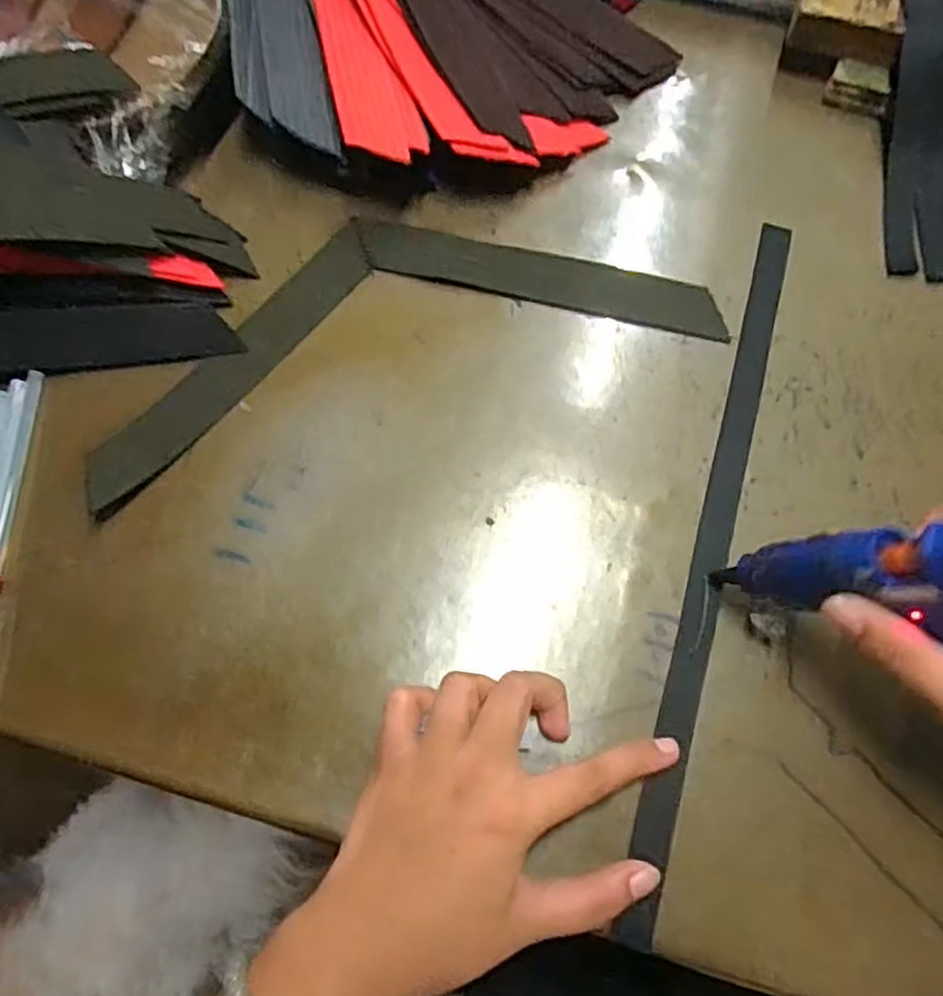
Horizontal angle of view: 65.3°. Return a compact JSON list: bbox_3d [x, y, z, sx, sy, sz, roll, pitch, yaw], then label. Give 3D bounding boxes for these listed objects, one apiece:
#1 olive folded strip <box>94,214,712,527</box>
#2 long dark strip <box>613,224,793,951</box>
[{"bbox_3d":[-0.038,-0.097,0.391,0.327,0.012,0.130,-15,70,-5],"label":"olive folded strip"},{"bbox_3d":[0.120,0.016,0.359,0.016,0.004,0.365,16,71,6],"label":"long dark strip"}]

